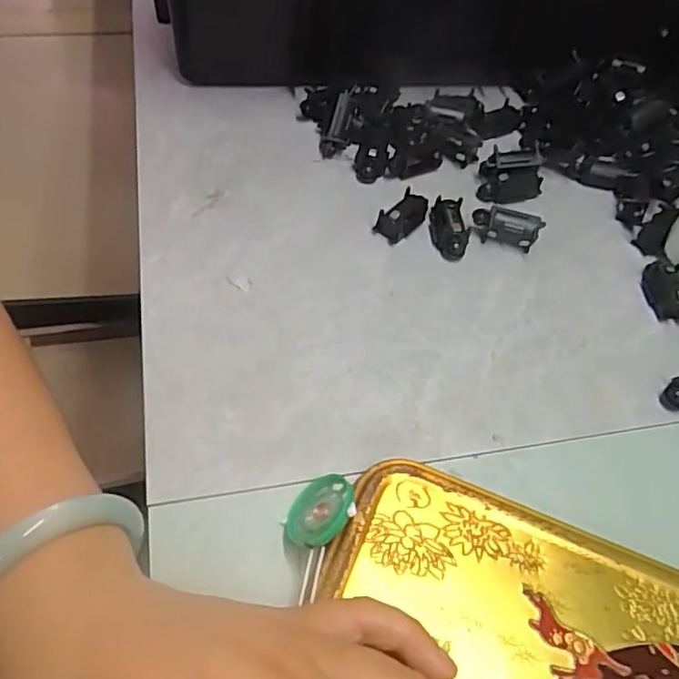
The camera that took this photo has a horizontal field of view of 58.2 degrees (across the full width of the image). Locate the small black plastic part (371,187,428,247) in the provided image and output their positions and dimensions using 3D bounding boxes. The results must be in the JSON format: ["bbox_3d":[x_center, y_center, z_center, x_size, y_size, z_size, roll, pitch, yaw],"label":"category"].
[{"bbox_3d":[0.033,-0.065,0.322,0.015,0.012,0.031,37,58,18],"label":"small black plastic part"}]

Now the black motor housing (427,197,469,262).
[{"bbox_3d":[0.057,-0.058,0.320,0.017,0.014,0.034,5,54,-4],"label":"black motor housing"}]

